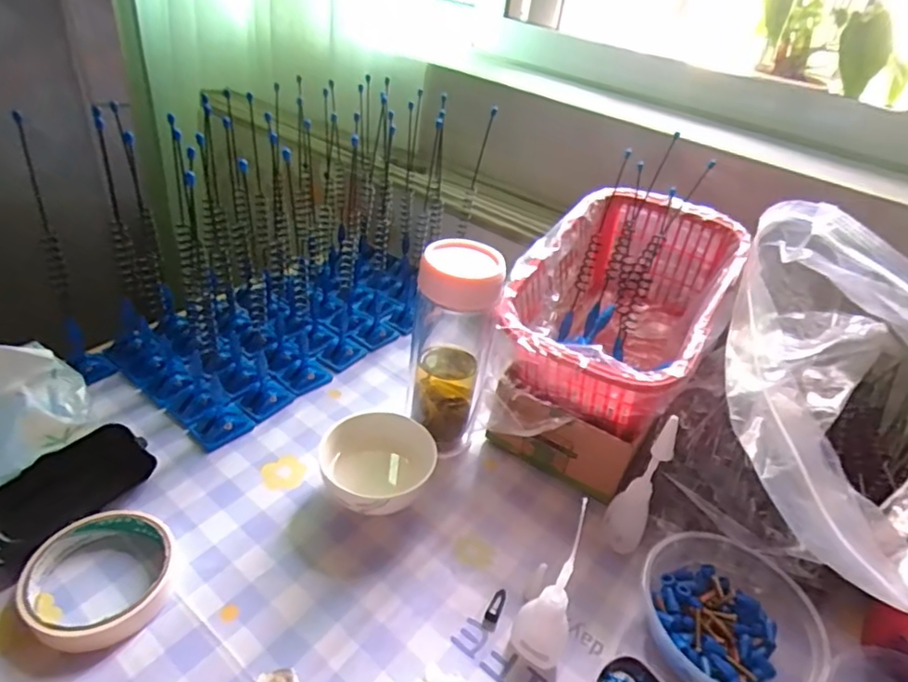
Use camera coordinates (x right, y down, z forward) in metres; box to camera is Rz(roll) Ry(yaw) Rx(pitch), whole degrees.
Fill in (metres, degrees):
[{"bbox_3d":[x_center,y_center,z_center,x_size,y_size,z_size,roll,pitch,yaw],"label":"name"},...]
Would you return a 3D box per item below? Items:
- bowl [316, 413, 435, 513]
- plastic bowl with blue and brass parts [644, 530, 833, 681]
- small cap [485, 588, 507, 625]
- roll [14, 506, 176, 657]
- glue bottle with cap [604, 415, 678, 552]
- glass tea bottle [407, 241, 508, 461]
[{"bbox_3d":[-0.061,0.100,0.459,0.084,0.047,0.100,10,36,1],"label":"bowl"},{"bbox_3d":[0.187,0.182,0.396,0.111,0.045,0.108,6,36,-4],"label":"plastic bowl with blue and brass parts"},{"bbox_3d":[0.031,0.185,0.405,0.009,0.009,0.025,21,39,17],"label":"small cap"},{"bbox_3d":[-0.229,0.151,0.374,0.091,0.023,0.085,6,36,-4],"label":"roll"},{"bbox_3d":[0.138,0.111,0.427,0.030,0.124,0.029,25,39,20],"label":"glue bottle with cap"},{"bbox_3d":[-0.002,0.011,0.488,0.064,0.184,0.056,12,36,4],"label":"glass tea bottle"}]

